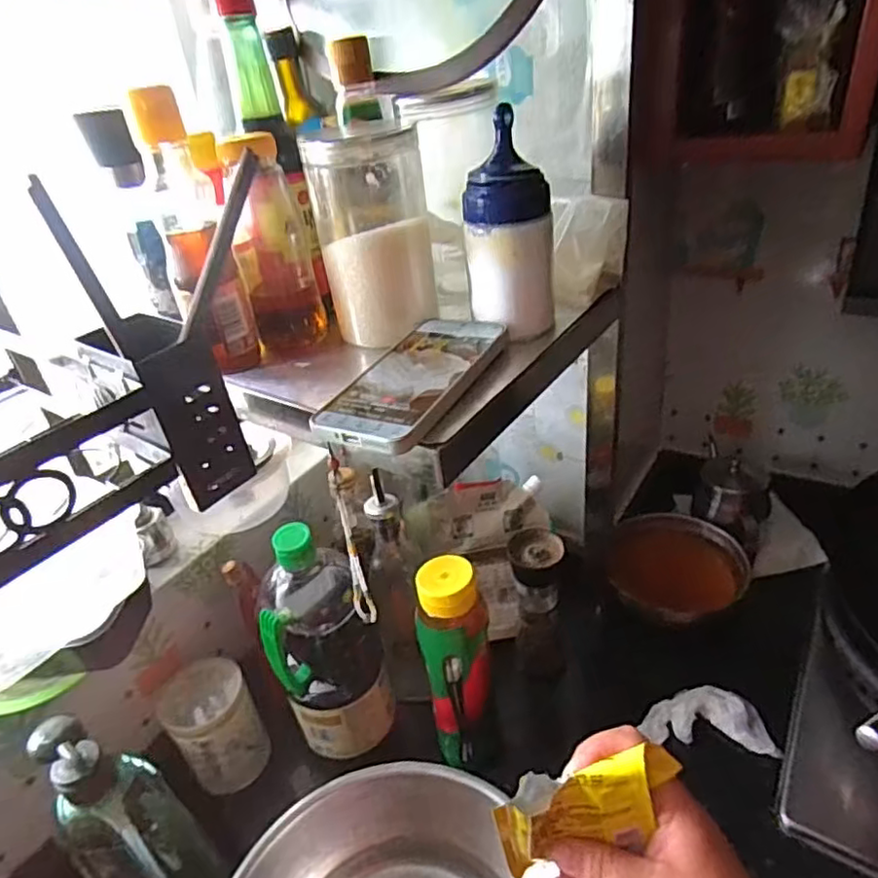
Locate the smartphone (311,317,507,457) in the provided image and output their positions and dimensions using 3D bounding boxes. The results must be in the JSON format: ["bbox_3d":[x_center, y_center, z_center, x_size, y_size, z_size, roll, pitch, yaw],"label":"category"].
[{"bbox_3d":[-0.015,-0.042,0.411,0.080,0.014,0.153,8,36,23],"label":"smartphone"}]

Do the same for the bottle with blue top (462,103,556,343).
[{"bbox_3d":[0.050,-0.147,0.438,0.061,0.142,0.050,0,33,12],"label":"bottle with blue top"}]

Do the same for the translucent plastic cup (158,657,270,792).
[{"bbox_3d":[-0.231,0.300,0.644,0.078,0.129,0.069,-29,38,-30],"label":"translucent plastic cup"}]

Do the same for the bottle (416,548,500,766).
[{"bbox_3d":[0.020,0.223,0.592,0.063,0.227,0.063,-8,32,-1],"label":"bottle"}]

